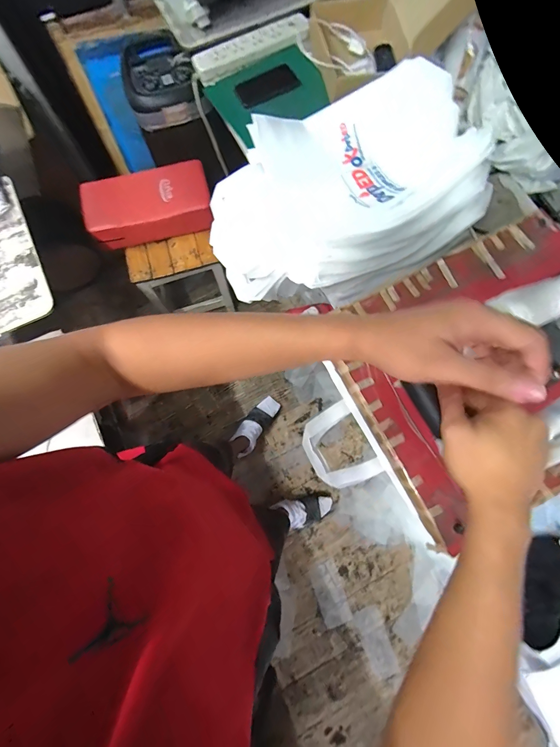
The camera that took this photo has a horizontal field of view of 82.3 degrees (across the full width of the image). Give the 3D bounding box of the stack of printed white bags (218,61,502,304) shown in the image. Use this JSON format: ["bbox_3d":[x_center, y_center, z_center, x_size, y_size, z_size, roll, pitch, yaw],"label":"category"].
[{"bbox_3d":[0.129,-0.369,0.658,0.556,0.191,0.329,-22,78,-6],"label":"stack of printed white bags"}]

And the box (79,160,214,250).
[{"bbox_3d":[-0.435,-0.559,1.068,0.388,0.101,0.198,-14,77,-4],"label":"box"}]

